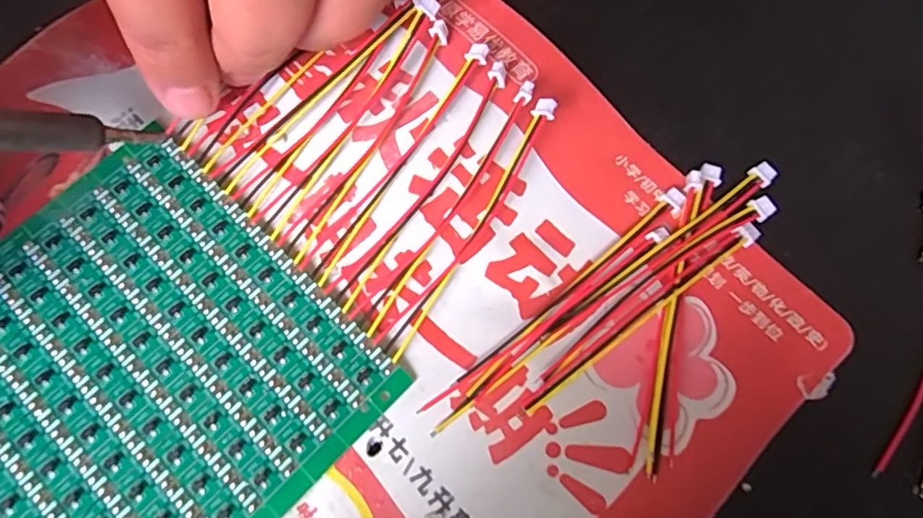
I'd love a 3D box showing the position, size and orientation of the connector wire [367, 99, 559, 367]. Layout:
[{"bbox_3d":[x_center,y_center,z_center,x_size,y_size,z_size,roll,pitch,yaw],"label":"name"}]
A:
[{"bbox_3d":[0.001,-0.008,0.137,0.007,0.009,0.072,32,79,9],"label":"connector wire"}]

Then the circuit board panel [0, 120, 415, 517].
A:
[{"bbox_3d":[-0.080,0.031,0.128,0.093,0.004,0.098,43,77,11],"label":"circuit board panel"}]

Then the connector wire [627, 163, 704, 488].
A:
[{"bbox_3d":[0.049,0.013,0.133,0.006,0.006,0.072,16,76,6],"label":"connector wire"}]

